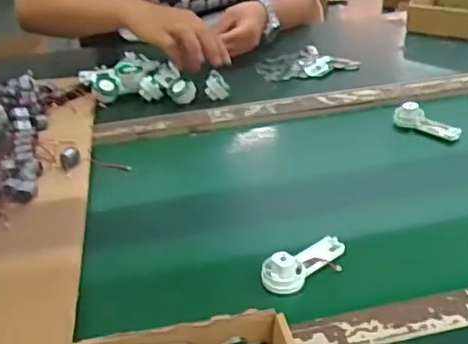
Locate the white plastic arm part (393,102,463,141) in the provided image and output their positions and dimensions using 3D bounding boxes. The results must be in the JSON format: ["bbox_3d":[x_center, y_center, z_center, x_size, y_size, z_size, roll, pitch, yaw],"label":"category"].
[{"bbox_3d":[0.262,-0.070,0.819,0.092,0.024,0.035,23,40,36],"label":"white plastic arm part"}]

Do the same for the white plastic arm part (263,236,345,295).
[{"bbox_3d":[0.071,0.083,0.575,0.098,0.028,0.037,-24,37,-30],"label":"white plastic arm part"}]

